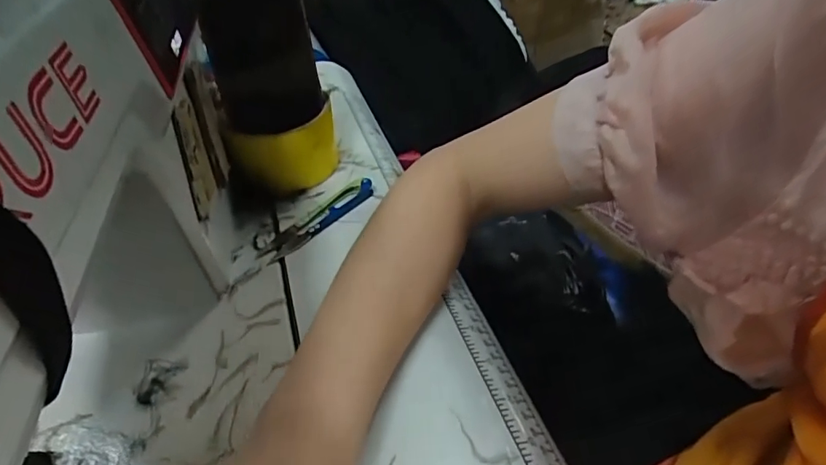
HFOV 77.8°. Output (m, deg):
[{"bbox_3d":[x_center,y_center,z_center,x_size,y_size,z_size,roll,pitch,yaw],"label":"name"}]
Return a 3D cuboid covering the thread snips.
[{"bbox_3d":[-0.071,-0.012,0.387,0.022,0.013,0.100,31,51,34],"label":"thread snips"}]

